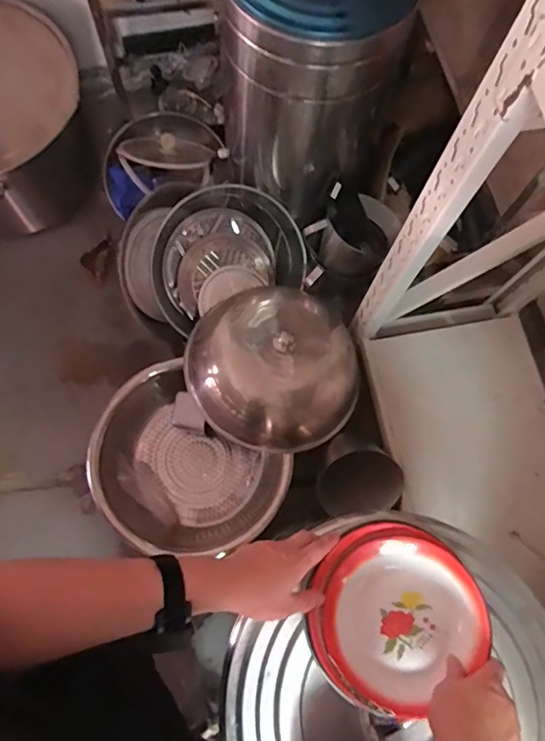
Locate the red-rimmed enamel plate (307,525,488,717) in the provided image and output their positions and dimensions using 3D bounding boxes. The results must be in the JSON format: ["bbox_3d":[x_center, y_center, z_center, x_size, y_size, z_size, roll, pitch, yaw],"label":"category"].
[{"bbox_3d":[0.147,0.297,0.607,0.205,0.055,0.183,-42,79,-12],"label":"red-rimmed enamel plate"}]

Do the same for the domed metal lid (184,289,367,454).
[{"bbox_3d":[0.015,-0.015,1.429,0.490,0.202,0.480,1,74,-2],"label":"domed metal lid"}]

